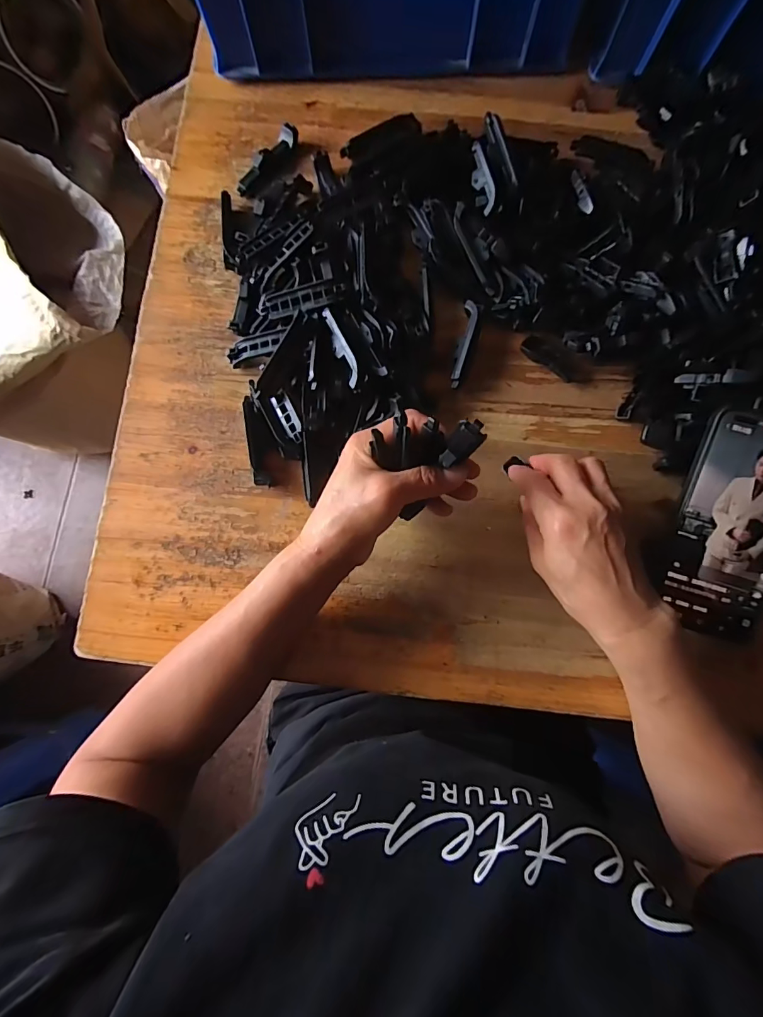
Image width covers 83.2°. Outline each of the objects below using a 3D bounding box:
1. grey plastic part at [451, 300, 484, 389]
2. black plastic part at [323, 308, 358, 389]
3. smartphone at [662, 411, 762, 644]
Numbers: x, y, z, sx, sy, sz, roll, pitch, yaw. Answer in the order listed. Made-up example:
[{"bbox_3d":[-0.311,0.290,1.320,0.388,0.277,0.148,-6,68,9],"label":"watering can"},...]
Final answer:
[{"bbox_3d":[0.071,-0.135,0.357,0.016,0.016,0.072,12,82,2],"label":"grey plastic part"},{"bbox_3d":[-0.030,-0.125,0.331,0.012,0.011,0.067,-21,82,-3],"label":"black plastic part"},{"bbox_3d":[0.261,0.013,0.316,0.079,0.009,0.161,17,98,6],"label":"smartphone"}]

